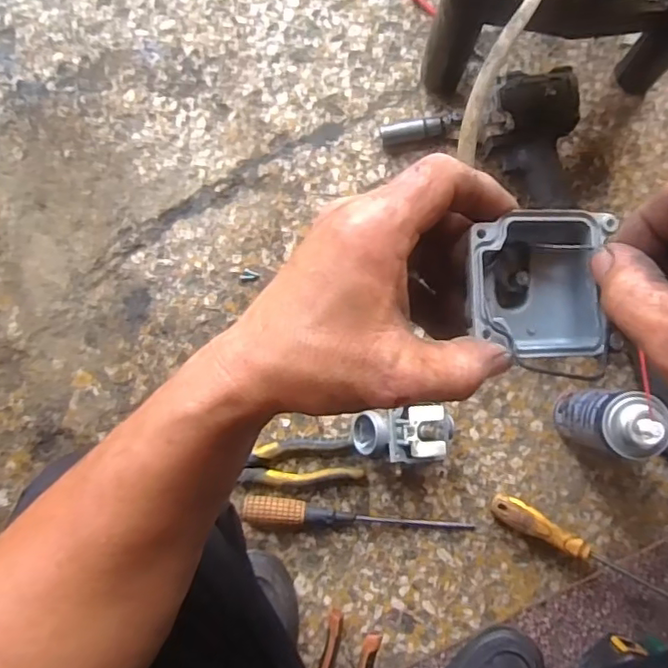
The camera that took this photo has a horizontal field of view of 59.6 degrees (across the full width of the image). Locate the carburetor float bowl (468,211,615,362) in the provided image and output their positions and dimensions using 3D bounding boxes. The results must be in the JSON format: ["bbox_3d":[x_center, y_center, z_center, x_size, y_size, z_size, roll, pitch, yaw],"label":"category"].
[{"bbox_3d":[0.090,-0.021,0.259,0.060,0.040,0.062,0,86,7],"label":"carburetor float bowl"}]

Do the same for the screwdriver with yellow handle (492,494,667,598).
[{"bbox_3d":[0.289,0.245,0.619,0.265,0.033,0.028,29,90,4],"label":"screwdriver with yellow handle"}]

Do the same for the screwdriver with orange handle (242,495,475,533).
[{"bbox_3d":[0.025,0.213,0.645,0.253,0.028,0.039,7,87,4],"label":"screwdriver with orange handle"}]

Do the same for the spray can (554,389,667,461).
[{"bbox_3d":[0.262,0.084,0.564,0.056,0.171,0.059,25,89,4],"label":"spray can"}]

